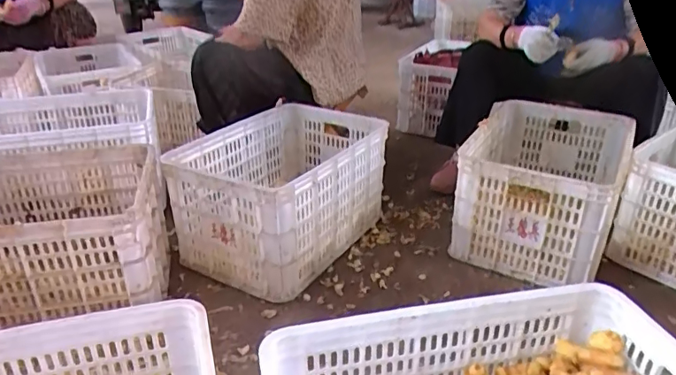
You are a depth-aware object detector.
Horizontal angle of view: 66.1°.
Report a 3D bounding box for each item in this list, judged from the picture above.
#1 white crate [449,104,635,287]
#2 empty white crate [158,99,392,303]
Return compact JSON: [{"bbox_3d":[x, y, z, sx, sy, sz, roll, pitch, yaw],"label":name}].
[{"bbox_3d":[0.558,-0.020,1.411,0.347,0.274,0.555,13,30,25],"label":"white crate"},{"bbox_3d":[-0.119,0.004,1.363,0.350,0.299,0.574,15,31,29],"label":"empty white crate"}]

